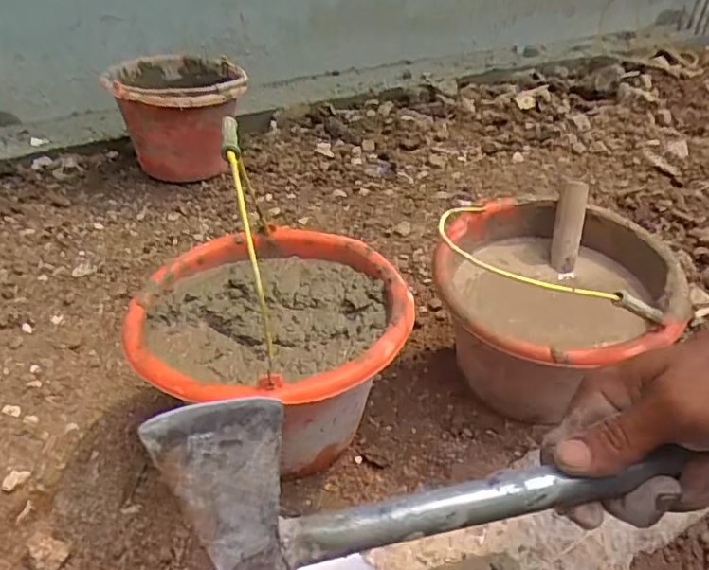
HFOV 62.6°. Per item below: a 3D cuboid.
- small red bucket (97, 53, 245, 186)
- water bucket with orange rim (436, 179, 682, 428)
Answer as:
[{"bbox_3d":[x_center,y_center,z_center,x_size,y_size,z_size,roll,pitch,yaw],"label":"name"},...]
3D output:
[{"bbox_3d":[-0.358,-0.339,1.199,0.244,0.225,0.292,-12,41,-21],"label":"small red bucket"},{"bbox_3d":[0.230,0.031,0.709,0.259,0.228,0.266,2,37,-1],"label":"water bucket with orange rim"}]

